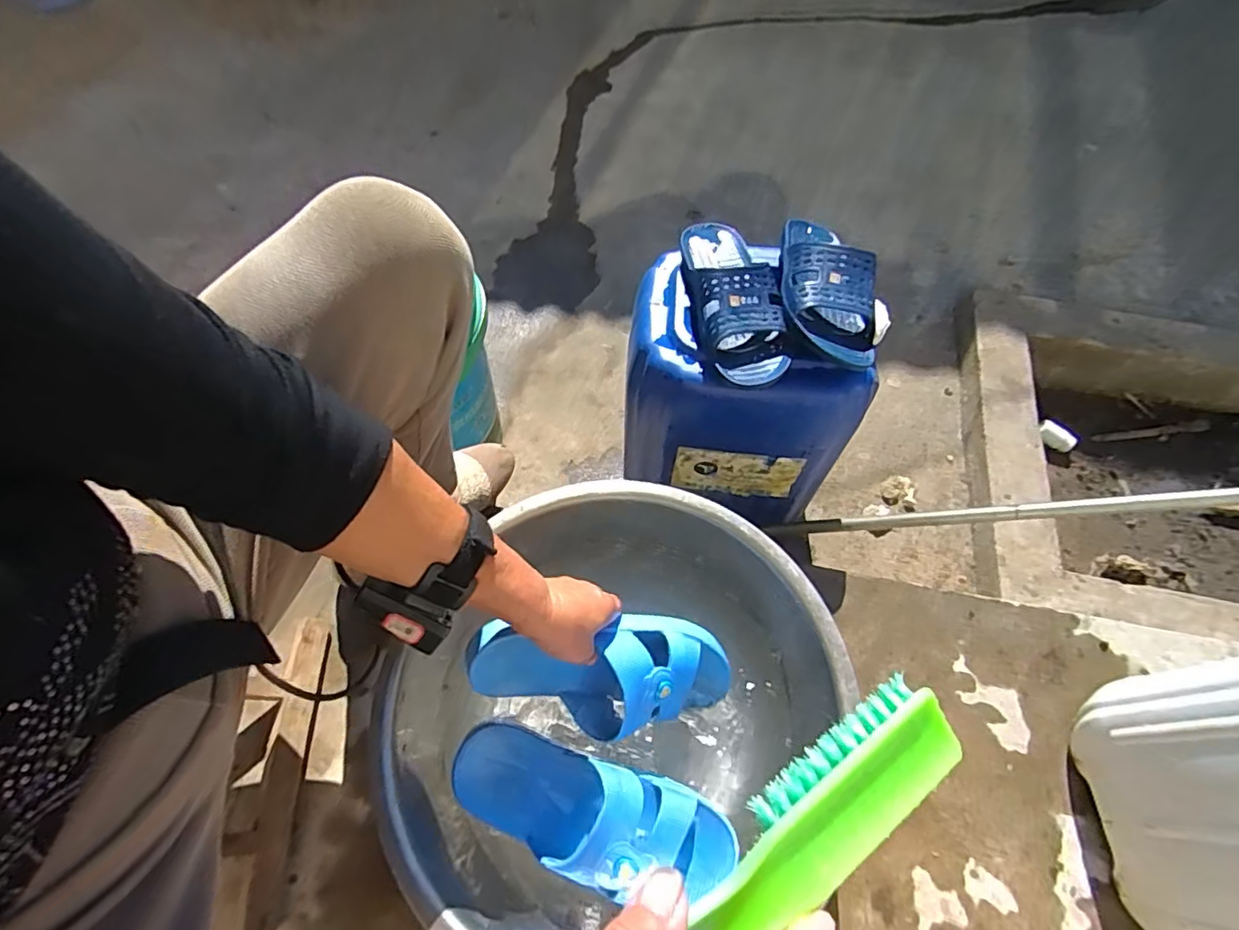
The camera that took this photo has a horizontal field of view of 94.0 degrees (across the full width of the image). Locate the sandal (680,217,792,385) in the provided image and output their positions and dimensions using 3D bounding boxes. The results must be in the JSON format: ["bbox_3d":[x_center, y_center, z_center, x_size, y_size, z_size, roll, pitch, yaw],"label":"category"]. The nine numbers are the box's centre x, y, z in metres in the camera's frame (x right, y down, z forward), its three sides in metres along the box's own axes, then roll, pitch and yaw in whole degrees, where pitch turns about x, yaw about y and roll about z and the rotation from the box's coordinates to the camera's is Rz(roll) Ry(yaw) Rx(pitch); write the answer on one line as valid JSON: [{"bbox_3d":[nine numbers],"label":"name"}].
[{"bbox_3d":[0.132,-0.205,0.673,0.096,0.070,0.248,-4,63,-2],"label":"sandal"}]

